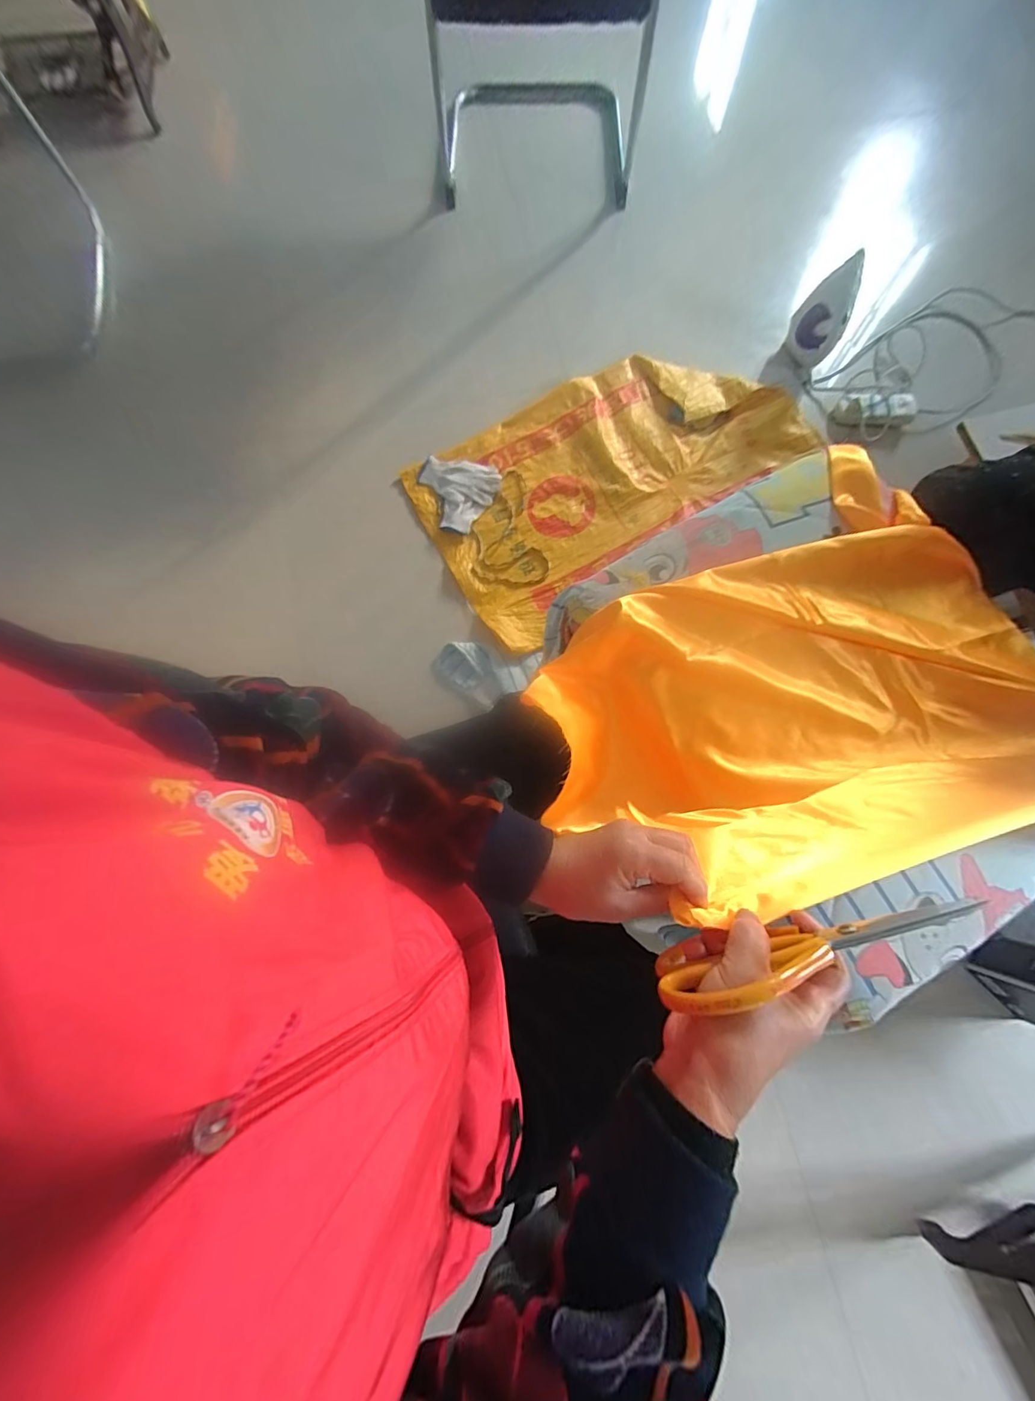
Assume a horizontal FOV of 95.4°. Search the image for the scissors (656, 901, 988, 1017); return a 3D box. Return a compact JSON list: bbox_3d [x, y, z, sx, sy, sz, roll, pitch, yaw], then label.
[{"bbox_3d":[0.177,0.151,0.292,0.184,0.074,0.012,-18,77,3],"label":"scissors"}]

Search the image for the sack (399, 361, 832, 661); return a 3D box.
[{"bbox_3d":[0.207,-0.576,1.176,0.922,0.034,0.525,-37,79,-7],"label":"sack"}]

